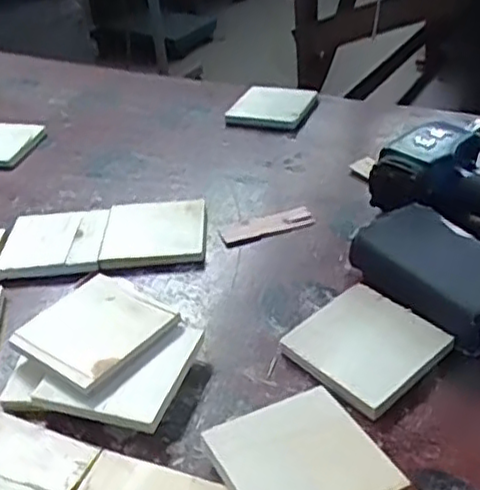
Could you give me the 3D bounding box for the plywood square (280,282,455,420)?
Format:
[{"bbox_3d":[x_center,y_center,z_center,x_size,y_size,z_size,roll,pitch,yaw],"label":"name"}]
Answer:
[{"bbox_3d":[0.088,0.070,0.486,0.088,0.017,0.086,-30,43,-30],"label":"plywood square"}]

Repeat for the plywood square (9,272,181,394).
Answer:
[{"bbox_3d":[-0.106,0.059,0.500,0.091,0.009,0.091,23,47,36],"label":"plywood square"}]

